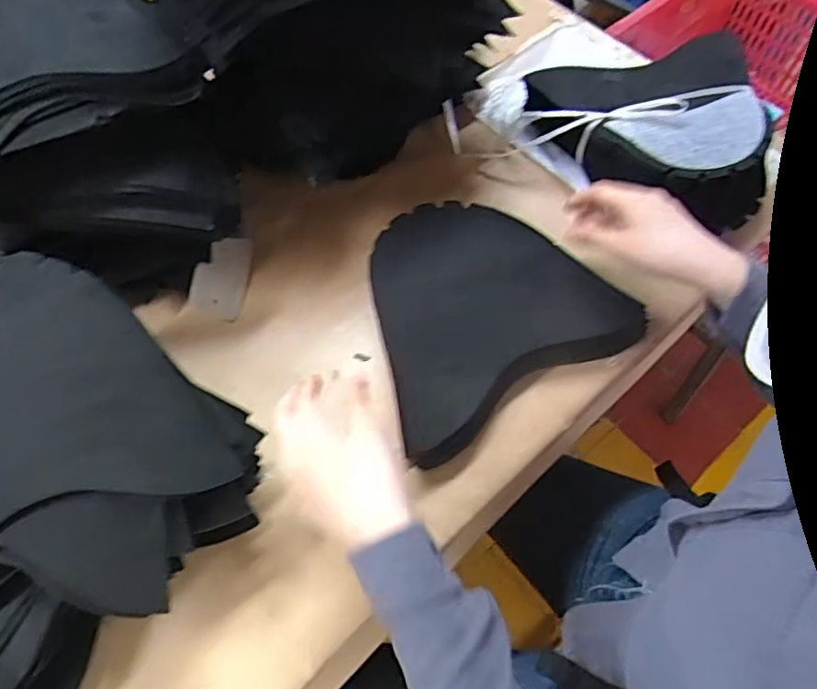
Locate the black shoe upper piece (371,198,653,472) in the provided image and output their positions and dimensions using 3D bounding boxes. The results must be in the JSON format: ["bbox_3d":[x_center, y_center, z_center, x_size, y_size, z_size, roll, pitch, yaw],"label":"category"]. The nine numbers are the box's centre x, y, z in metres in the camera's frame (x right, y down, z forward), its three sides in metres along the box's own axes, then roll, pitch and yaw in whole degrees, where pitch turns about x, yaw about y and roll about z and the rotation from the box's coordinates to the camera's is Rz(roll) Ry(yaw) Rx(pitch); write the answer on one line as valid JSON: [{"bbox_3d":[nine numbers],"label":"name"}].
[{"bbox_3d":[0.062,-0.040,0.588,0.241,0.020,0.215,-32,74,-7],"label":"black shoe upper piece"}]

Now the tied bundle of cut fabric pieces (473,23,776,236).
[{"bbox_3d":[0.234,-0.254,0.678,0.304,0.092,0.262,8,63,5],"label":"tied bundle of cut fabric pieces"}]

